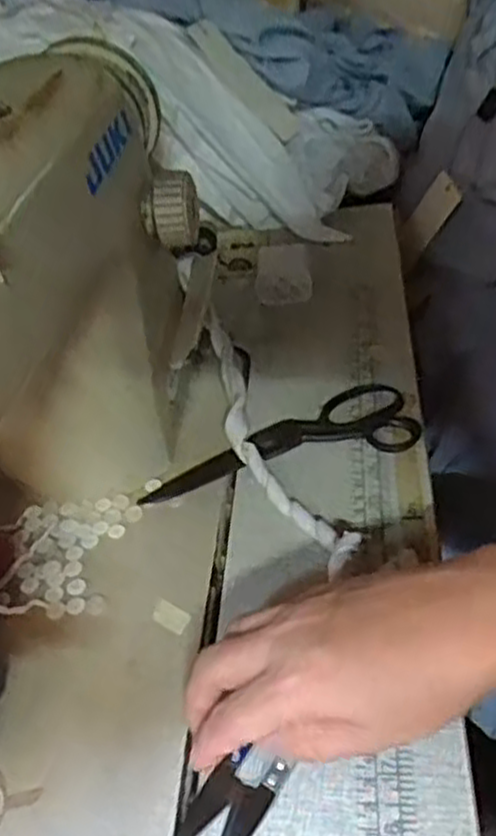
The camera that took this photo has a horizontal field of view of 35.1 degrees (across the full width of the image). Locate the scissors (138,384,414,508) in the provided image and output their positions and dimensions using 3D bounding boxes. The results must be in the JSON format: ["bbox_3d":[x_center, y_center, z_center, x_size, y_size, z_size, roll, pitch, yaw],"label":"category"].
[{"bbox_3d":[0.018,0.012,0.474,0.170,0.008,0.067,-17,40,-9],"label":"scissors"}]

